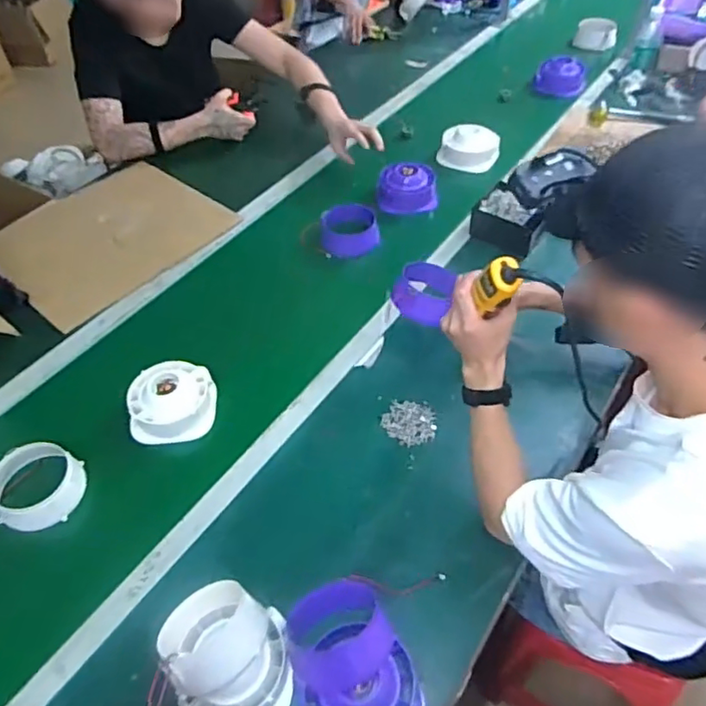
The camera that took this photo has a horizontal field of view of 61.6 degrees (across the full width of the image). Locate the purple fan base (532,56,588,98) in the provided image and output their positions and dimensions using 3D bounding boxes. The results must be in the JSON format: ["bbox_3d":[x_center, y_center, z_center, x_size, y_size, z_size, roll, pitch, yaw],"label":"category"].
[{"bbox_3d":[0.586,-0.780,1.678,0.139,0.067,0.130,17,52,16],"label":"purple fan base"}]

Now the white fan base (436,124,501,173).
[{"bbox_3d":[0.285,-0.500,1.460,0.147,0.060,0.140,5,50,6],"label":"white fan base"}]

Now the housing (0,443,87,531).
[{"bbox_3d":[-0.484,0.207,0.908,0.143,0.062,0.128,25,55,22],"label":"housing"}]

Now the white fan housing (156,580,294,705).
[{"bbox_3d":[-0.150,0.357,0.707,0.144,0.089,0.138,-1,50,1],"label":"white fan housing"}]

